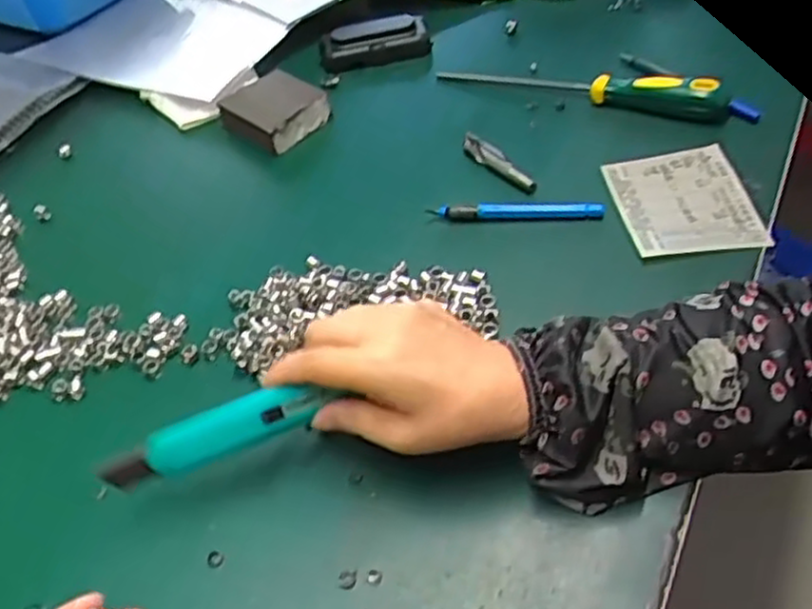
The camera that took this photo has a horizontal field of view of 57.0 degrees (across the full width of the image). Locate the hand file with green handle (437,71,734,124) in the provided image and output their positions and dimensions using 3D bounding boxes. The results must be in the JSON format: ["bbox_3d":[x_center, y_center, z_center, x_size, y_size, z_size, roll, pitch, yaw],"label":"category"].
[{"bbox_3d":[0.143,-0.191,0.633,0.252,0.024,0.039,15,50,20],"label":"hand file with green handle"}]

